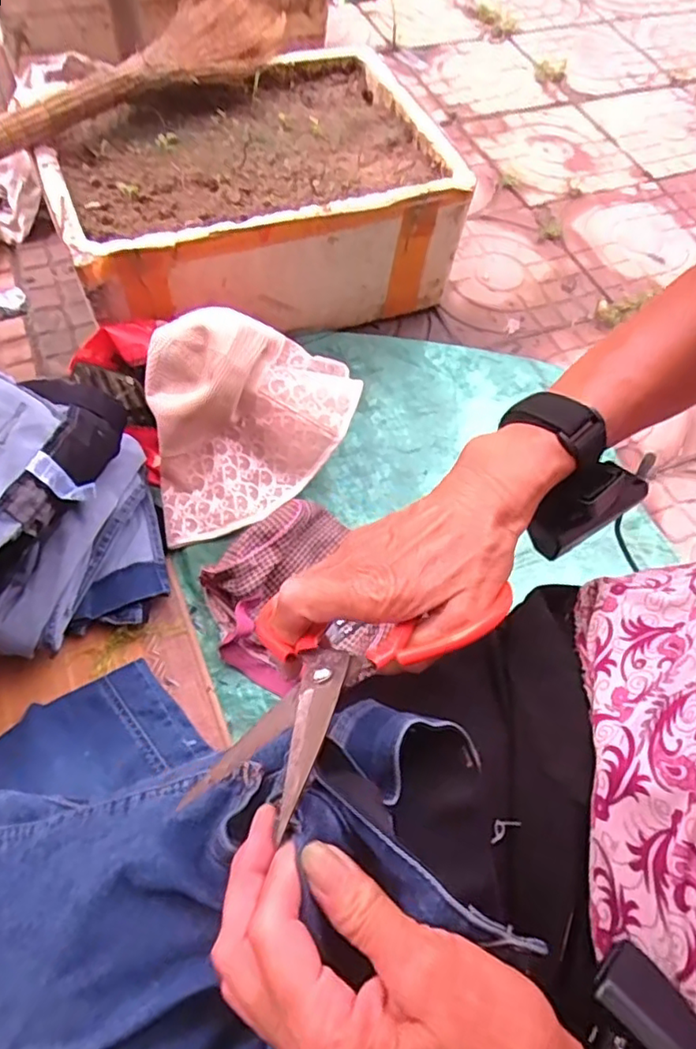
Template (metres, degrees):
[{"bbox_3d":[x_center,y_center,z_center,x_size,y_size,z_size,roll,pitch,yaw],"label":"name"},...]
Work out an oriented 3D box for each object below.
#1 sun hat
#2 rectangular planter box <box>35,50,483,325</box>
[{"bbox_3d":[-0.108,-0.132,0.748,0.259,0.127,0.250,-7,62,-11],"label":"sun hat"},{"bbox_3d":[-0.157,-0.500,0.946,0.547,0.204,0.408,-17,65,-16],"label":"rectangular planter box"}]

